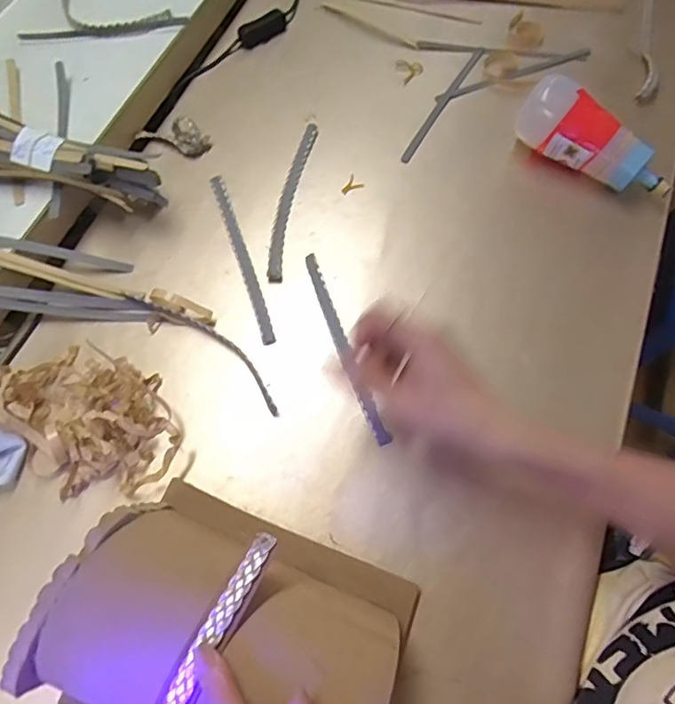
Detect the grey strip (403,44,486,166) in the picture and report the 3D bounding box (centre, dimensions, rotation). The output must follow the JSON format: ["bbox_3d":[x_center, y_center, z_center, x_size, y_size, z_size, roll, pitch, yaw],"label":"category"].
[{"bbox_3d":[0.118,-0.275,0.577,0.010,0.011,0.188,29,70,12],"label":"grey strip"}]

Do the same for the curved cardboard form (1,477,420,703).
[{"bbox_3d":[-0.067,0.172,0.333,0.201,0.116,0.133,20,69,6],"label":"curved cardboard form"}]

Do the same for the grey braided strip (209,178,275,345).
[{"bbox_3d":[-0.092,-0.093,0.509,0.013,0.005,0.192,-19,69,-6],"label":"grey braided strip"}]

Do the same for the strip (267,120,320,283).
[{"bbox_3d":[-0.048,-0.155,0.534,0.021,0.006,0.190,9,67,5],"label":"strip"}]

